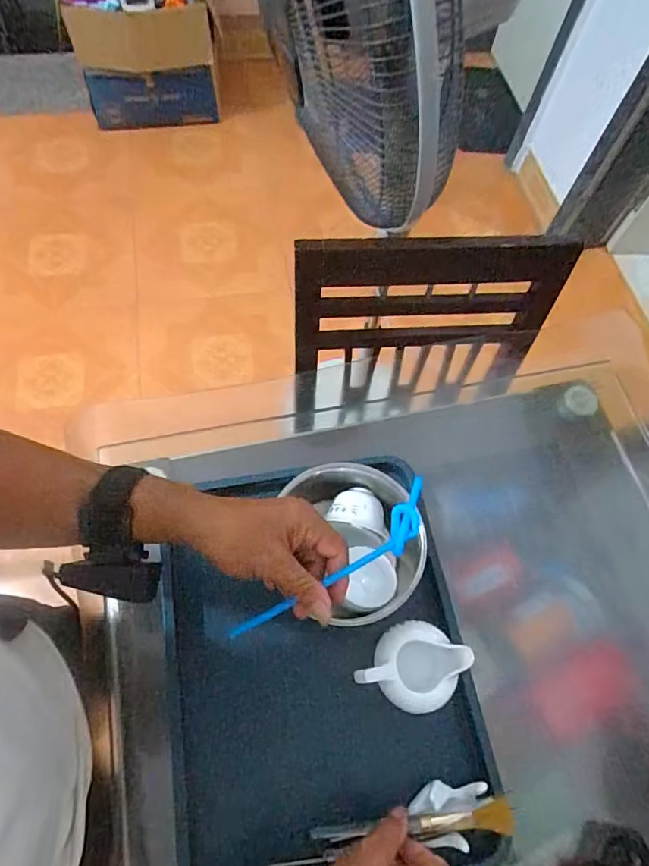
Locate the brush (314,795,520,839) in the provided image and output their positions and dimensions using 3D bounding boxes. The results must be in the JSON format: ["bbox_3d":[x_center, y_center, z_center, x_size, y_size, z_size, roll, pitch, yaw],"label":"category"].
[{"bbox_3d":[0.073,0.345,0.441,0.178,0.012,0.023,-13,65,10],"label":"brush"}]

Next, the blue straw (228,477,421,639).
[{"bbox_3d":[0.003,0.109,0.413,0.200,0.018,0.044,-34,69,7],"label":"blue straw"}]

